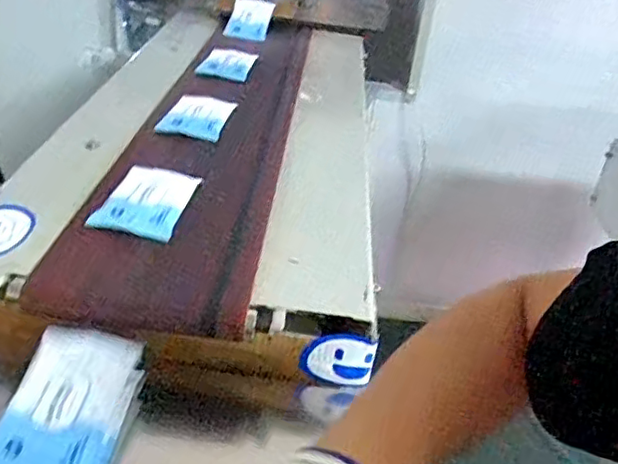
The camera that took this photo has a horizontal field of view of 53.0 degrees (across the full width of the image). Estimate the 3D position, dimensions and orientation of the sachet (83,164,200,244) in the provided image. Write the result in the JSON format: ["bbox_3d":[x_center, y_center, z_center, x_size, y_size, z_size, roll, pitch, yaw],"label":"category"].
[{"bbox_3d":[-0.174,-0.037,0.678,0.084,0.011,0.136,10,31,1],"label":"sachet"}]

